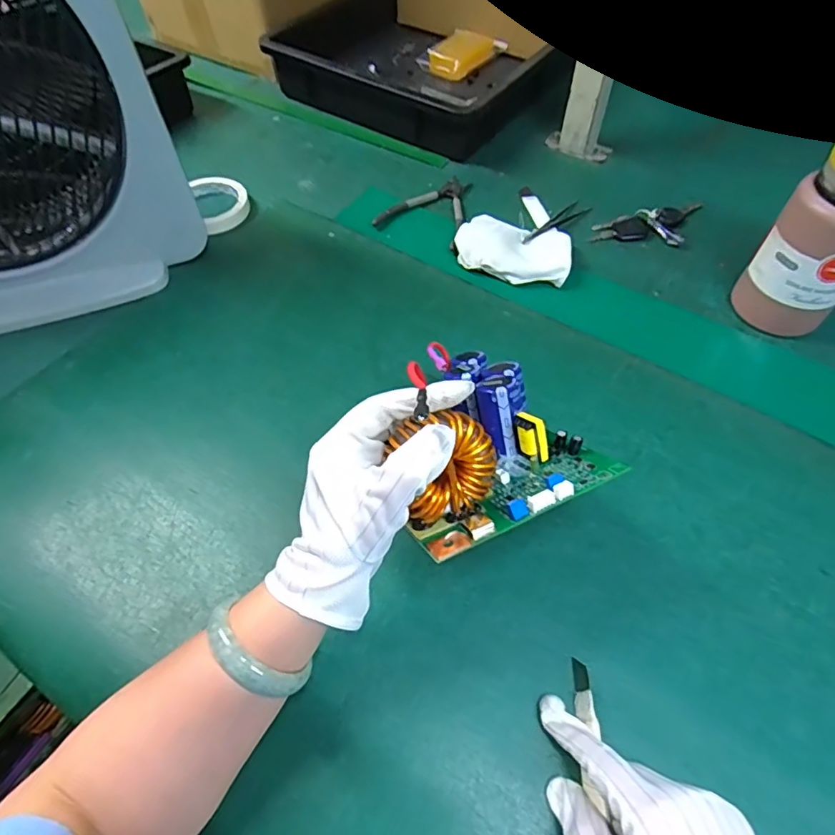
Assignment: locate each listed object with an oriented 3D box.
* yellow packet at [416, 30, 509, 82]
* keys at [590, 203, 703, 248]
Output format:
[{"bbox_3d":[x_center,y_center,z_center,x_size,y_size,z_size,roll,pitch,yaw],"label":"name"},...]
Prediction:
[{"bbox_3d":[0.071,-0.587,0.863,0.082,0.033,0.122,38,64,23],"label":"yellow packet"},{"bbox_3d":[0.282,-0.227,0.632,0.148,0.017,0.057,-11,56,-7],"label":"keys"}]

